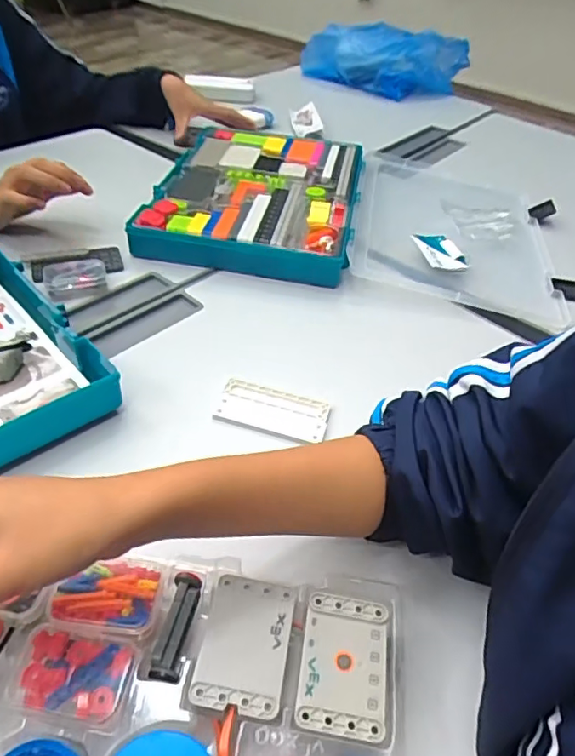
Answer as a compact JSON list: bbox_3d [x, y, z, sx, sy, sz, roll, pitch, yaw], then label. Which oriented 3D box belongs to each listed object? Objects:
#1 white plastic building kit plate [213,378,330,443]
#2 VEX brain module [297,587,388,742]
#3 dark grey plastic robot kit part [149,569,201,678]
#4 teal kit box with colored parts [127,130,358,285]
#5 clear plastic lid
[{"bbox_3d":[-0.013,0.028,0.494,0.098,0.007,0.049,12,44,7],"label":"white plastic building kit plate"},{"bbox_3d":[0.033,0.176,0.329,0.047,0.033,0.074,9,43,4],"label":"VEX brain module"},{"bbox_3d":[-0.068,0.151,0.333,0.018,0.012,0.062,7,43,2],"label":"dark grey plastic robot kit part"},{"bbox_3d":[-0.037,-0.257,0.755,0.272,0.045,0.356,10,43,4],"label":"teal kit box with colored parts"},{"bbox_3d":[0.227,-0.214,0.748,0.262,0.032,0.374,10,43,4],"label":"clear plastic lid"}]

